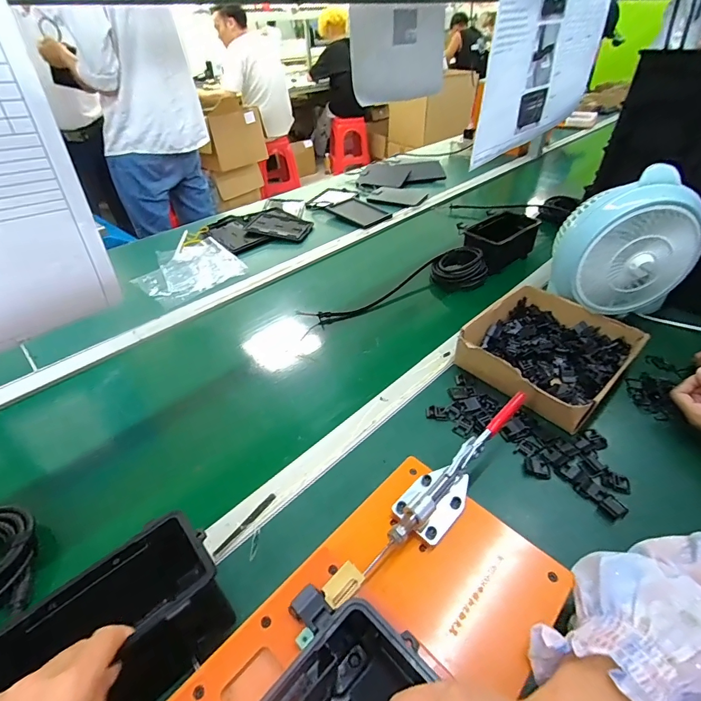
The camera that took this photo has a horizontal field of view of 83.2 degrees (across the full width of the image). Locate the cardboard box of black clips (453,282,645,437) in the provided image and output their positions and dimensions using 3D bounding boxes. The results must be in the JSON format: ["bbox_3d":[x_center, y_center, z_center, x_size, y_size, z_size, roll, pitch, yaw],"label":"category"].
[{"bbox_3d":[0.312,-0.001,0.632,0.229,0.067,0.200,-33,50,-31],"label":"cardboard box of black clips"}]

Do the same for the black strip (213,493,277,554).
[{"bbox_3d":[-0.121,0.200,0.460,0.009,0.006,0.089,26,48,28],"label":"black strip"}]

